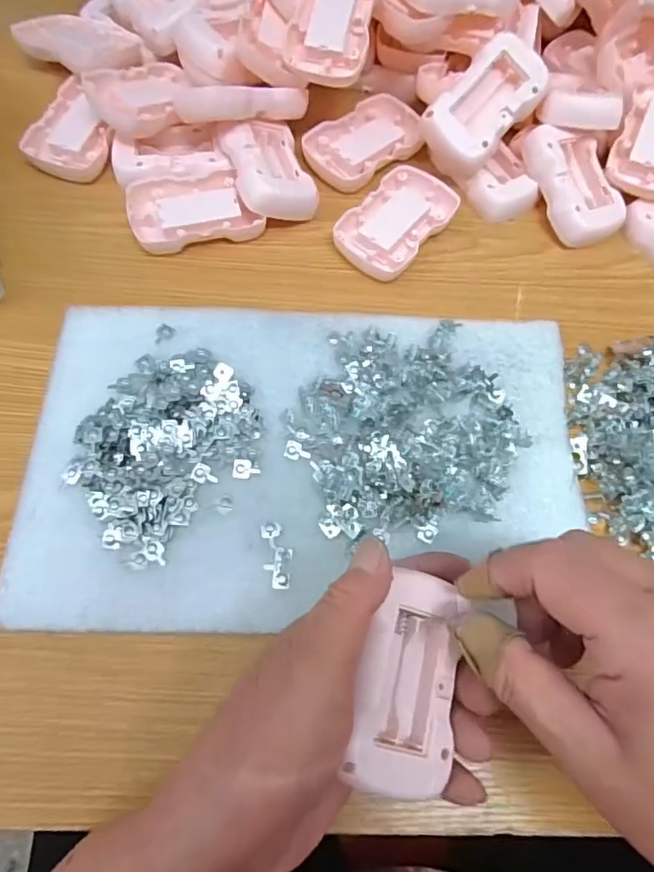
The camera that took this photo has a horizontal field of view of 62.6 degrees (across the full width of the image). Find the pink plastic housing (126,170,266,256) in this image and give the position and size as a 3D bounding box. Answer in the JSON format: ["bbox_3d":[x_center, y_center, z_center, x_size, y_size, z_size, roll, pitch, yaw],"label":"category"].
[{"bbox_3d":[-0.088,-0.149,0.357,0.080,0.015,0.054,-15,70,-8],"label":"pink plastic housing"}]

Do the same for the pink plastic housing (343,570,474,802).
[{"bbox_3d":[0.033,0.101,0.222,0.042,0.021,0.081,21,66,-15],"label":"pink plastic housing"}]

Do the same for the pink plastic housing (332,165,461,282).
[{"bbox_3d":[0.047,-0.147,0.365,0.052,0.010,0.089,39,72,12],"label":"pink plastic housing"}]

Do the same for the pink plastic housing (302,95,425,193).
[{"bbox_3d":[0.028,-0.213,0.388,0.088,0.013,0.055,-38,74,-16],"label":"pink plastic housing"}]

